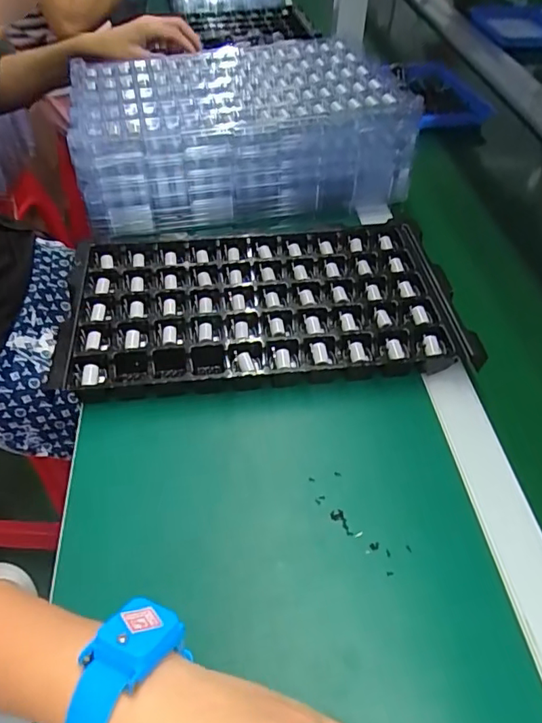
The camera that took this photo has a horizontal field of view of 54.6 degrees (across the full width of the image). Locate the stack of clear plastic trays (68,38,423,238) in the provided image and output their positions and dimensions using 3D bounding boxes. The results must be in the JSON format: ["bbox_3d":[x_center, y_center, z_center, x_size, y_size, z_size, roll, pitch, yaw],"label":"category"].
[{"bbox_3d":[-0.045,-0.282,0.639,0.368,0.106,0.236,-11,48,-13],"label":"stack of clear plastic trays"}]

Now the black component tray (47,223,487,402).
[{"bbox_3d":[-0.013,-0.057,0.506,0.354,0.037,0.192,-3,47,-6],"label":"black component tray"}]

